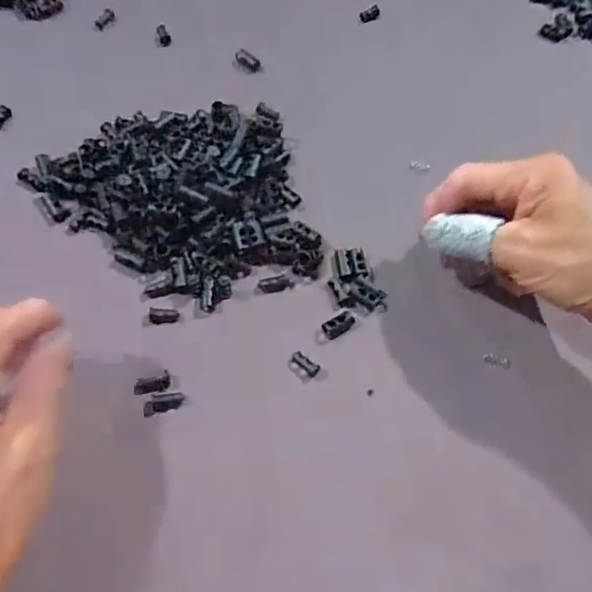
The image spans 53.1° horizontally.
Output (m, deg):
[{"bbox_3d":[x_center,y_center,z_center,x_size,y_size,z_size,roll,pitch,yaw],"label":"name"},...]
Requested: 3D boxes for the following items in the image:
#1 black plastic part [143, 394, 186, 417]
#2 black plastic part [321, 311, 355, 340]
[{"bbox_3d":[-0.070,0.058,0.315,0.022,0.004,0.011,-6,62,-7],"label":"black plastic part"},{"bbox_3d":[0.025,0.015,0.340,0.020,0.008,0.010,-28,67,-17],"label":"black plastic part"}]

